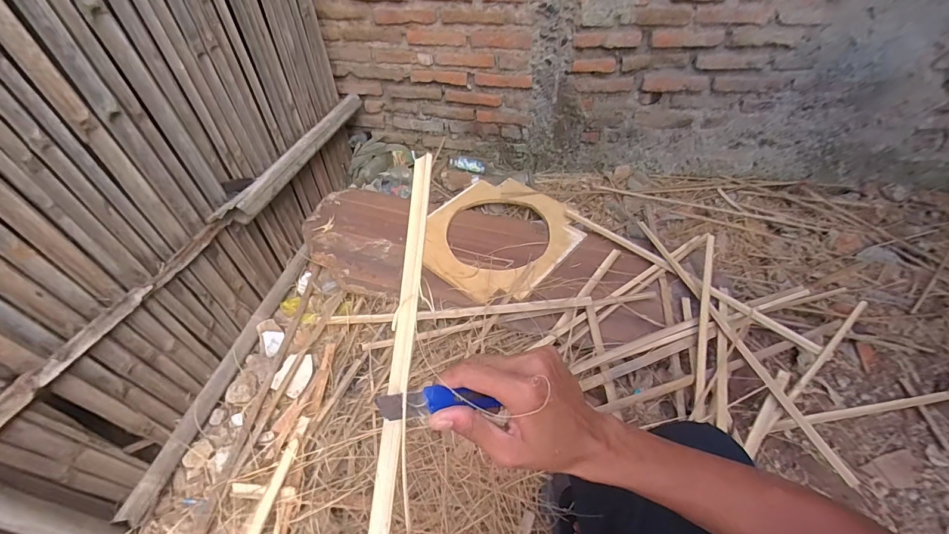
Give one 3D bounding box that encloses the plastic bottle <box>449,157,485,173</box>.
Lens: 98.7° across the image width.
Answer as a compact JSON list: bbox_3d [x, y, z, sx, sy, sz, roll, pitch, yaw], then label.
[{"bbox_3d":[-0.029,-0.420,1.659,0.153,0.042,0.054,16,46,17],"label":"plastic bottle"}]

